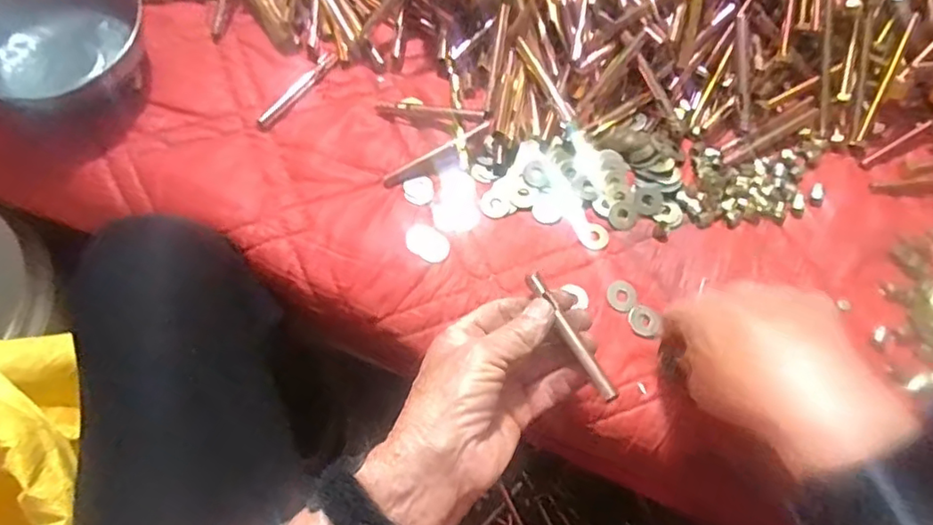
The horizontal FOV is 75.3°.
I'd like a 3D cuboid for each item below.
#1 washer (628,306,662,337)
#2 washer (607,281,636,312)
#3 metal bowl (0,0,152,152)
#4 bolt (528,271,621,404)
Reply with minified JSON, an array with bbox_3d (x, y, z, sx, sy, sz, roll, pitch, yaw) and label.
[{"bbox_3d":[0.123,0.041,0.418,0.020,0.004,0.021,0,66,0],"label":"washer"},{"bbox_3d":[0.109,0.023,0.422,0.020,0.004,0.023,23,69,10],"label":"washer"},{"bbox_3d":[-0.317,-0.166,0.480,0.135,0.053,0.159,-34,70,-13],"label":"metal bowl"},{"bbox_3d":[0.059,0.041,0.350,0.010,0.013,0.091,-24,55,-9],"label":"bolt"}]

